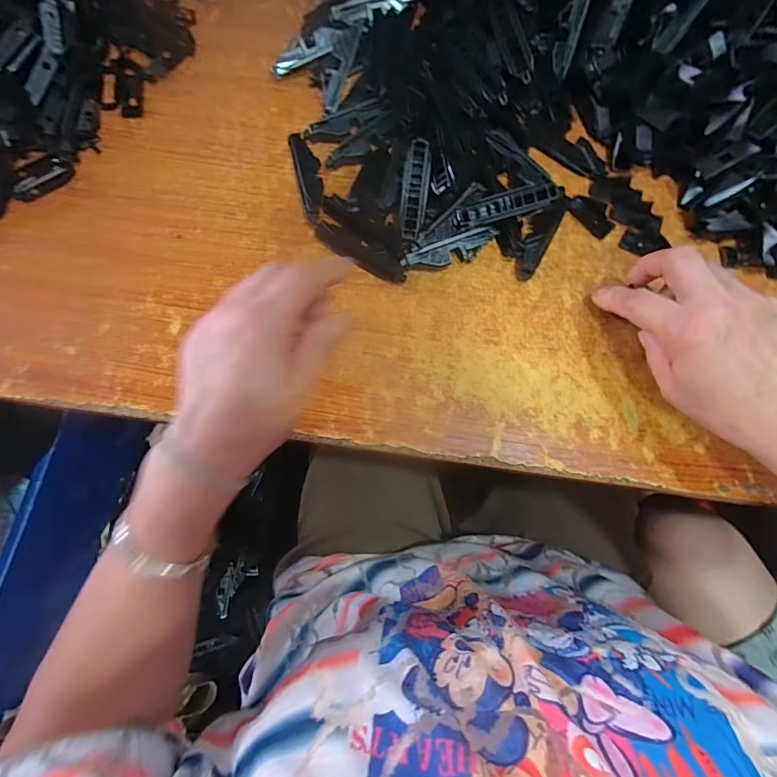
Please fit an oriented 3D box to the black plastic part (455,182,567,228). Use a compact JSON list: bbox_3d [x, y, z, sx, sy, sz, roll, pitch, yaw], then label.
[{"bbox_3d":[0.091,-0.142,0.337,0.080,0.010,0.020,-13,91,9],"label":"black plastic part"}]

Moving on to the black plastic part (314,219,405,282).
[{"bbox_3d":[-0.020,-0.110,0.346,0.080,0.011,0.023,29,80,5],"label":"black plastic part"}]

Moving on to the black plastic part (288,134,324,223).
[{"bbox_3d":[-0.065,-0.173,0.359,0.020,0.013,0.080,-14,79,-4],"label":"black plastic part"}]

